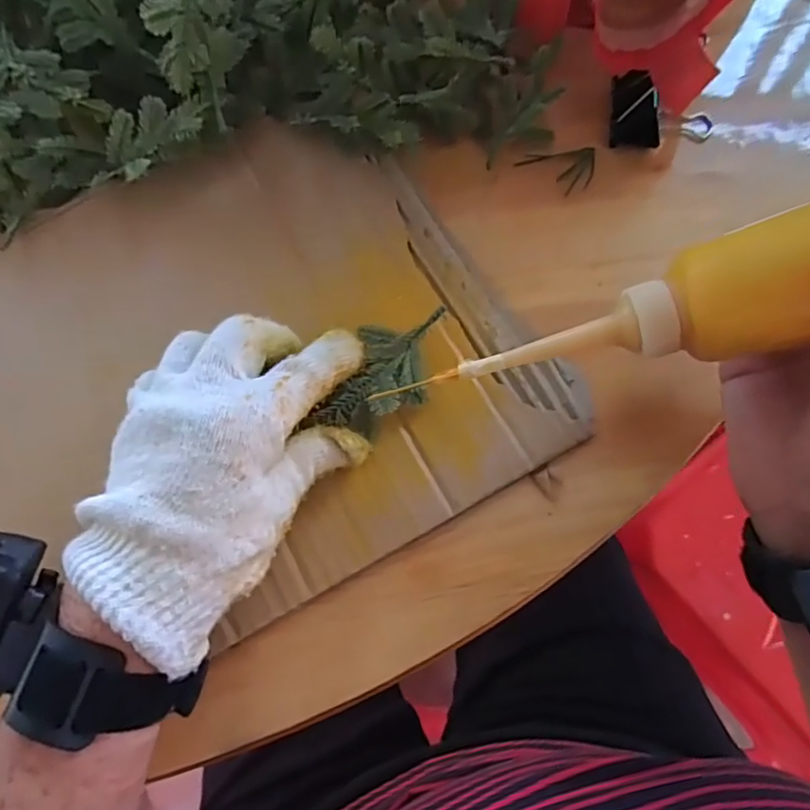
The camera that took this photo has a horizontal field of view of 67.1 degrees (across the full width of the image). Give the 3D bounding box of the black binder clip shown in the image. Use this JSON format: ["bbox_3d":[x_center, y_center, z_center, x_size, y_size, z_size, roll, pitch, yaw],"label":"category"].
[{"bbox_3d":[0.153,-0.178,0.359,0.057,0.028,0.048,6,70,4],"label":"black binder clip"}]

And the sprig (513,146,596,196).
[{"bbox_3d":[0.090,-0.137,0.355,0.047,0.004,0.030,-10,70,-2],"label":"sprig"}]

